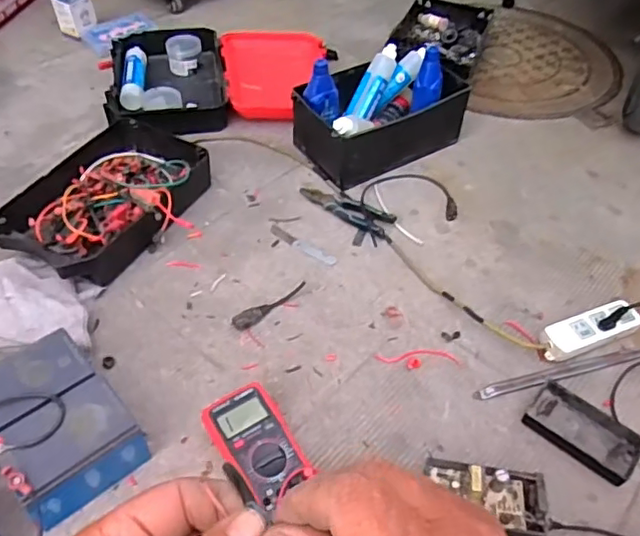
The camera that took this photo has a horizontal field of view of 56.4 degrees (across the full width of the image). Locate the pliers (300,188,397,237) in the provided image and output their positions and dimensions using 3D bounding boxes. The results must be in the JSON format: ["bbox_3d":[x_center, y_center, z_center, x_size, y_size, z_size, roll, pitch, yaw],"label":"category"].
[{"bbox_3d":[0.044,-0.117,1.134,0.190,0.017,0.066,25,52,20],"label":"pliers"}]

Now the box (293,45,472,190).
[{"bbox_3d":[0.127,-0.323,1.243,0.341,0.165,0.211,-23,53,-21],"label":"box"}]

